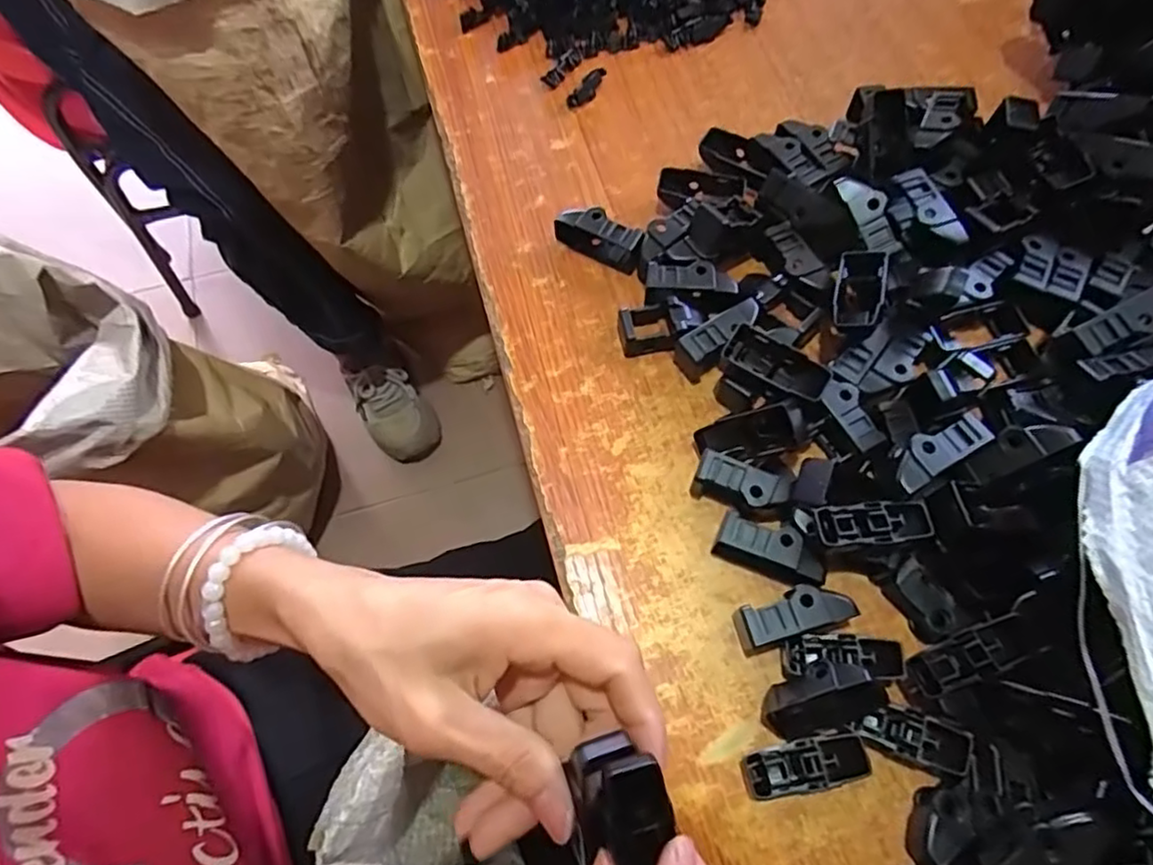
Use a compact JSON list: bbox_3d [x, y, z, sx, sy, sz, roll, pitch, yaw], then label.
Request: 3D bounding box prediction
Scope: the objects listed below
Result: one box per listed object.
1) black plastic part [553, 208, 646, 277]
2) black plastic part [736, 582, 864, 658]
[{"bbox_3d":[0.015,-0.112,0.366,0.052,0.023,0.016,26,72,13],"label":"black plastic part"},{"bbox_3d":[0.097,0.082,0.285,0.049,0.022,0.020,-17,68,-4],"label":"black plastic part"}]

